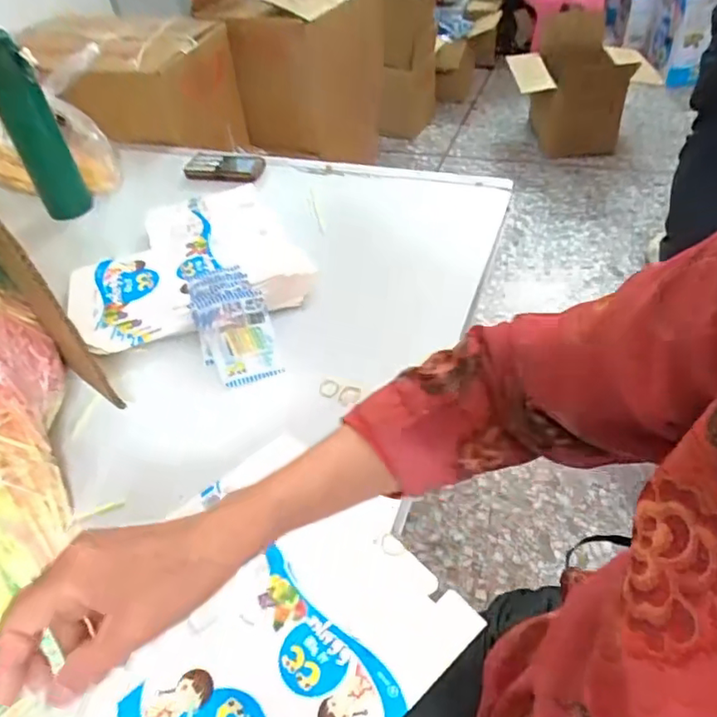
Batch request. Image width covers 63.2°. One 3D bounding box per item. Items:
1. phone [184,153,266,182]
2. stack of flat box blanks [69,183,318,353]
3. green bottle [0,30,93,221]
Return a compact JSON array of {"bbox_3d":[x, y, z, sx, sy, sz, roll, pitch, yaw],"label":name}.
[{"bbox_3d":[-0.212,-0.311,0.938,0.124,0.013,0.070,6,46,13],"label":"phone"},{"bbox_3d":[-0.225,-0.140,0.757,0.276,0.017,0.333,-18,45,-12],"label":"stack of flat box blanks"},{"bbox_3d":[-0.449,-0.312,0.811,0.063,0.246,0.048,-23,47,-17],"label":"green bottle"}]

